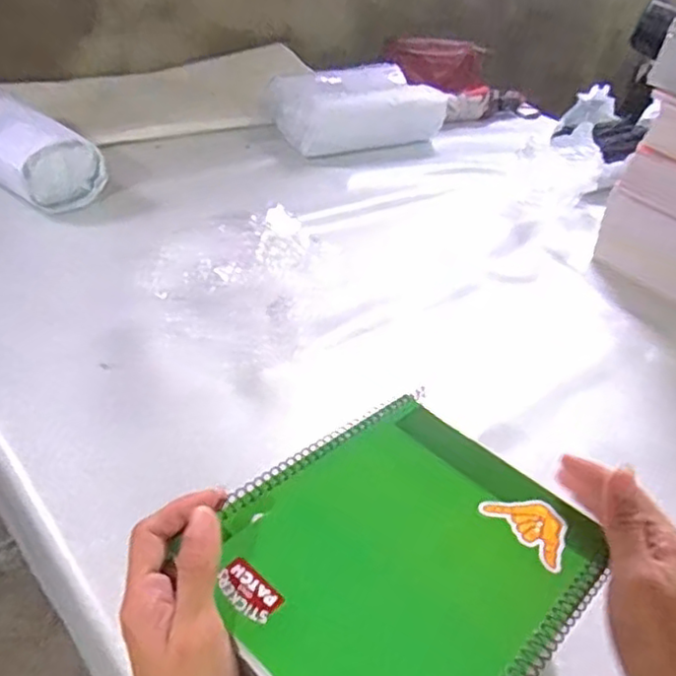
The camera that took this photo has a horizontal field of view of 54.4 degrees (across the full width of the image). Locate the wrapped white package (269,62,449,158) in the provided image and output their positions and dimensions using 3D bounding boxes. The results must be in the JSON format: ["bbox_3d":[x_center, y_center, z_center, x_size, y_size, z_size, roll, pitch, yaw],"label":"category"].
[{"bbox_3d":[0.036,-0.410,1.169,0.297,0.086,0.176,-10,41,-20],"label":"wrapped white package"}]

